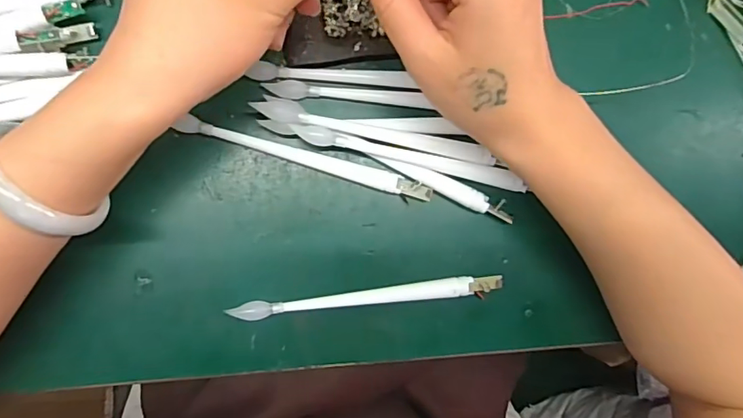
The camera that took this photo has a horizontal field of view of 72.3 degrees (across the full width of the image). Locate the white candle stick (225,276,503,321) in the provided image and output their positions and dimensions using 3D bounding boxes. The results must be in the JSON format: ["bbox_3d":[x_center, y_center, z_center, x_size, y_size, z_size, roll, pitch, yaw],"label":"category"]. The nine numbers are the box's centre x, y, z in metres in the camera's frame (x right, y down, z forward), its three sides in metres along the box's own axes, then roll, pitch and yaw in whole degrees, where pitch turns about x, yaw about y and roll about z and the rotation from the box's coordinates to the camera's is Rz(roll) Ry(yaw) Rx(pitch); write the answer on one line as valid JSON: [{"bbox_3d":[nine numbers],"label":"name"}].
[{"bbox_3d":[-0.001,0.052,0.303,0.159,0.009,0.013,-4,92,-8],"label":"white candle stick"}]

